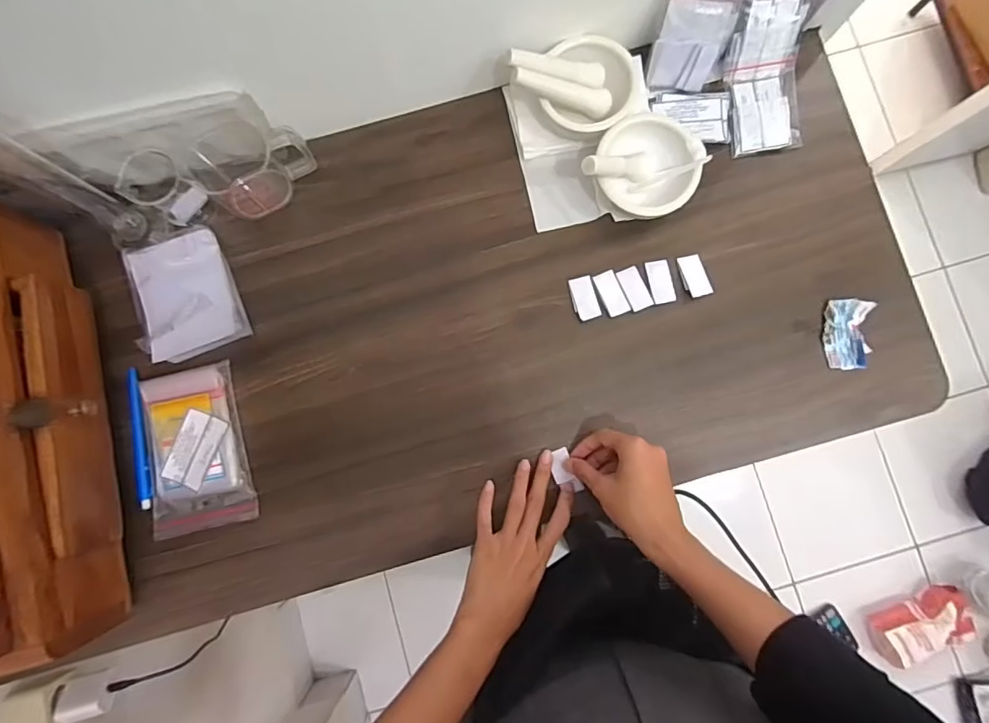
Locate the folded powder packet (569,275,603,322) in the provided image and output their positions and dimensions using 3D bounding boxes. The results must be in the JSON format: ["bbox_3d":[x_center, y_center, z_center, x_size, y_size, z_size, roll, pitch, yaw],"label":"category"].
[{"bbox_3d":[0.092,-0.064,0.526,0.025,0.005,0.045,-15,84,-1],"label":"folded powder packet"}]

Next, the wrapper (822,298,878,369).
[{"bbox_3d":[0.352,-0.027,0.513,0.041,0.014,0.068,8,84,1],"label":"wrapper"}]

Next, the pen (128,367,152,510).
[{"bbox_3d":[-0.350,0.076,0.514,0.014,0.007,0.138,-9,84,0],"label":"pen"}]

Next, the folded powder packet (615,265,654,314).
[{"bbox_3d":[0.143,-0.074,0.526,0.022,0.004,0.044,-22,85,-1],"label":"folded powder packet"}]

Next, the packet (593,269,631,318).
[{"bbox_3d":[0.120,-0.069,0.526,0.022,0.004,0.046,-22,85,-1],"label":"packet"}]

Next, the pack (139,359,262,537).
[{"bbox_3d":[-0.295,0.085,0.511,0.095,0.019,0.156,-13,84,-1],"label":"pack"}]

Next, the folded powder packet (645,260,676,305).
[{"bbox_3d":[0.169,-0.081,0.524,0.023,0.004,0.046,-9,84,0],"label":"folded powder packet"}]

